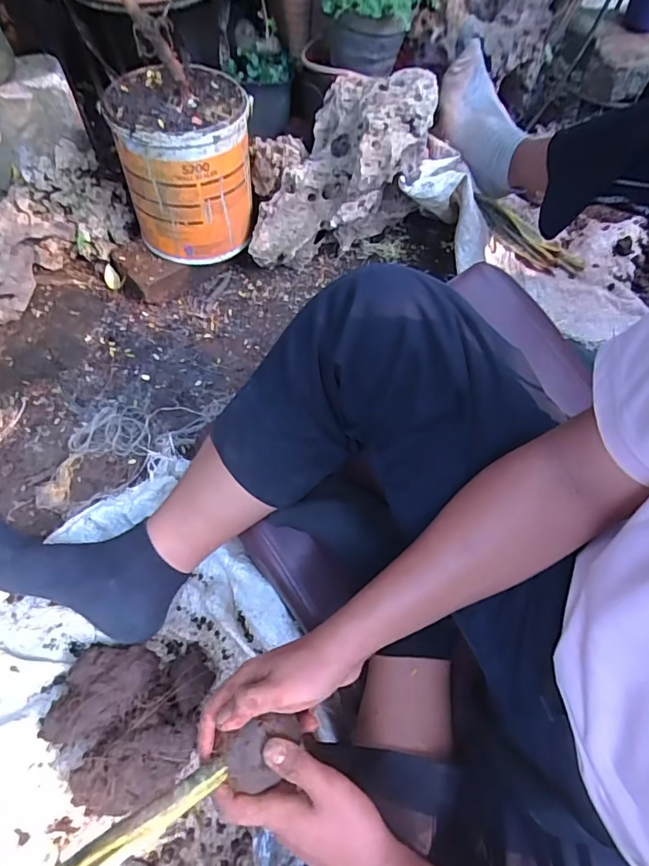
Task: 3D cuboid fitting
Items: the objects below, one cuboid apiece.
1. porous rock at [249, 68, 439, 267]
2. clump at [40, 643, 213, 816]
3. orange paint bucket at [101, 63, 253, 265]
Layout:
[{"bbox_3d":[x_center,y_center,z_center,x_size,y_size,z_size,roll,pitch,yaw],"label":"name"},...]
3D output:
[{"bbox_3d":[0.038,-0.372,0.721,0.181,0.186,0.289,29,67,13],"label":"porous rock"},{"bbox_3d":[-0.200,0.290,0.495,0.147,0.093,0.139,0,64,0],"label":"clump"},{"bbox_3d":[-0.190,-0.379,0.698,0.169,0.179,0.179,-5,64,-3],"label":"orange paint bucket"}]

